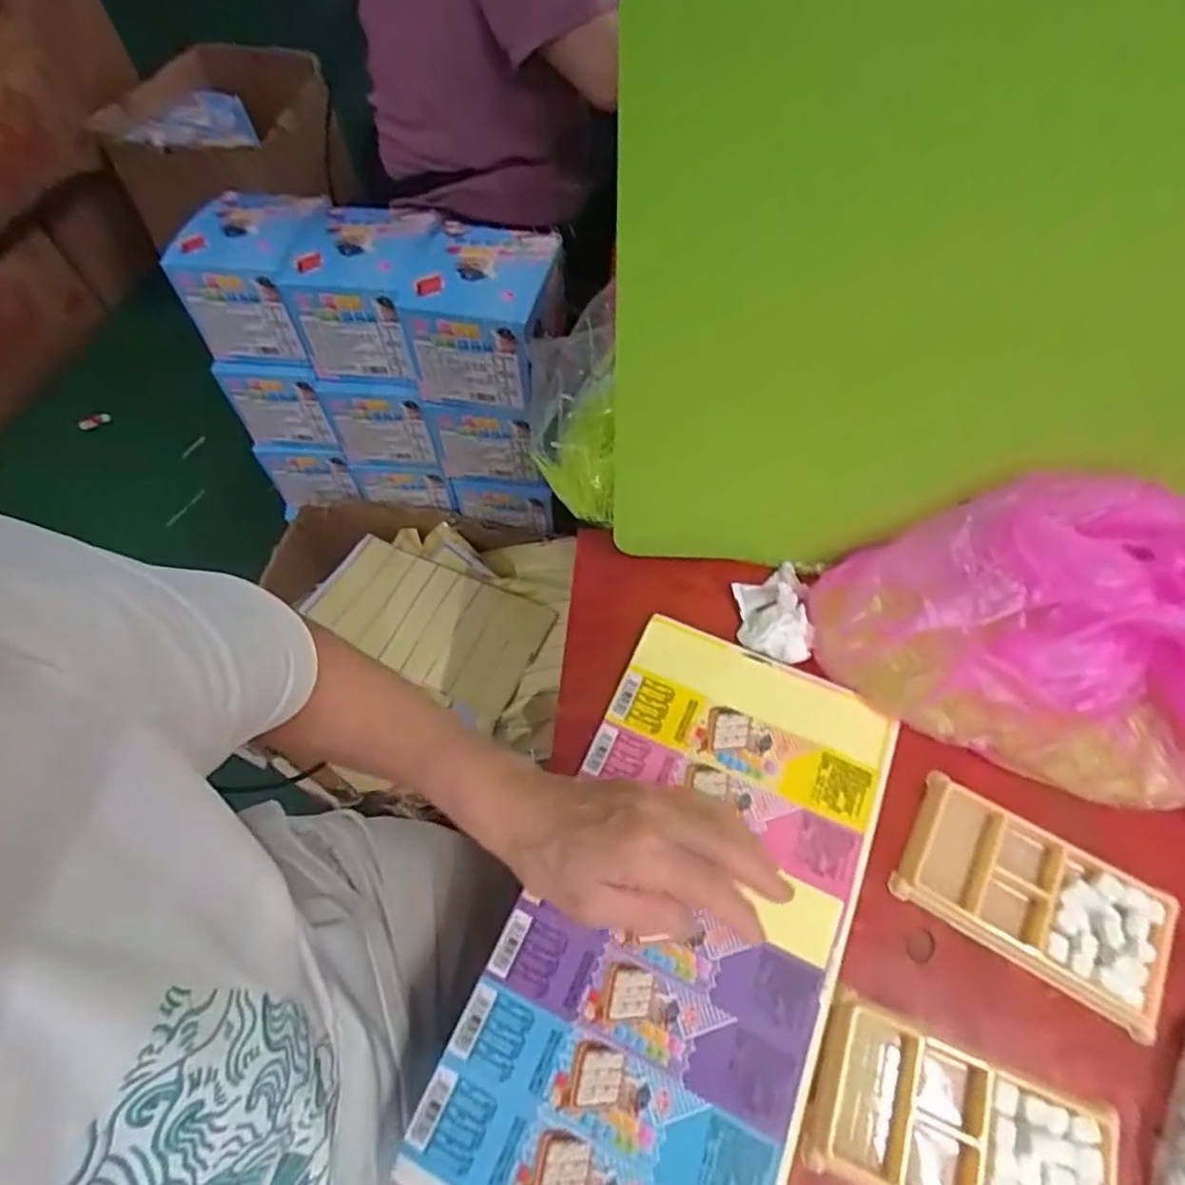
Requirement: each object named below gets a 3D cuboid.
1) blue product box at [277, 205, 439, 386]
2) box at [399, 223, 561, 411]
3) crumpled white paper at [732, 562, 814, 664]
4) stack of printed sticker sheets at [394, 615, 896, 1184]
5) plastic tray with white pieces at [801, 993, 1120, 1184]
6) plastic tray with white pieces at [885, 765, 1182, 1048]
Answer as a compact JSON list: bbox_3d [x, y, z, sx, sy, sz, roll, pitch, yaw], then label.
[{"bbox_3d":[-0.276,-0.385,0.838,0.155,0.124,0.191,8,60,7],"label":"blue product box"},{"bbox_3d":[-0.126,-0.339,0.793,0.155,0.130,0.189,10,60,8],"label":"box"},{"bbox_3d":[0.126,0.011,0.462,0.046,0.023,0.074,-2,59,1],"label":"crumpled white paper"},{"bbox_3d":[0.052,0.183,0.375,0.175,0.018,0.327,20,64,14],"label":"stack of printed sticker sheets"},{"bbox_3d":[0.179,0.266,0.321,0.135,0.008,0.078,18,62,13],"label":"plastic tray with white pieces"},{"bbox_3d":[0.249,0.174,0.376,0.137,0.013,0.076,28,64,18],"label":"plastic tray with white pieces"}]

